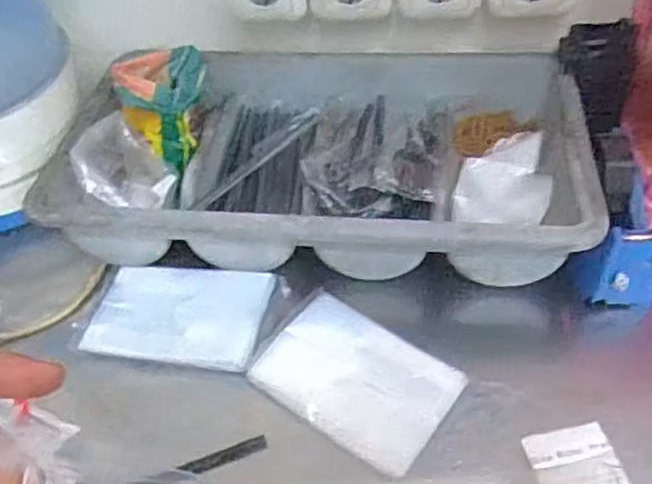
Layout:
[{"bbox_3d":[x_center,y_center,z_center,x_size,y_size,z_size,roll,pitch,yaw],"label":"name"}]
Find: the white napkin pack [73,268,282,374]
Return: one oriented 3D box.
[{"bbox_3d":[-0.131,0.064,0.611,0.160,0.015,0.106,2,46,7],"label":"white napkin pack"}]

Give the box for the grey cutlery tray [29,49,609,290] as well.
[{"bbox_3d":[-0.005,-0.092,0.674,0.491,0.091,0.274,1,46,6],"label":"grey cutlery tray"}]

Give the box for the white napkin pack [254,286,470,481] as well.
[{"bbox_3d":[0.027,0.114,0.564,0.152,0.022,0.101,28,54,28],"label":"white napkin pack"}]

